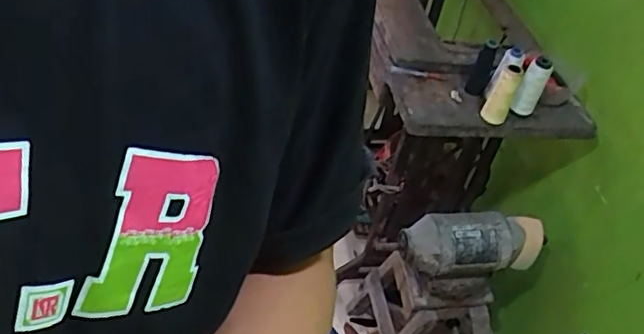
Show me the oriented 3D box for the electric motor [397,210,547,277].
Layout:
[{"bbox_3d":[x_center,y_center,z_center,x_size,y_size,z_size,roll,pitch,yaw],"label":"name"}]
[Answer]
[{"bbox_3d":[0.324,0.154,1.287,0.298,0.112,0.117,-1,44,-15],"label":"electric motor"}]

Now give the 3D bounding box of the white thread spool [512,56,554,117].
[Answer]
[{"bbox_3d":[0.413,-0.156,1.206,0.042,0.118,0.049,28,13,22],"label":"white thread spool"}]

